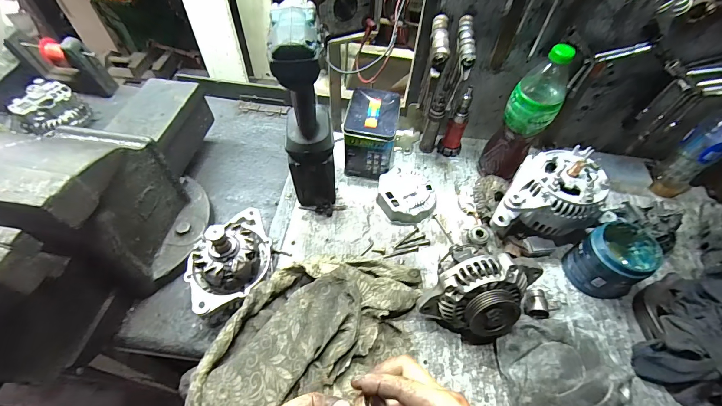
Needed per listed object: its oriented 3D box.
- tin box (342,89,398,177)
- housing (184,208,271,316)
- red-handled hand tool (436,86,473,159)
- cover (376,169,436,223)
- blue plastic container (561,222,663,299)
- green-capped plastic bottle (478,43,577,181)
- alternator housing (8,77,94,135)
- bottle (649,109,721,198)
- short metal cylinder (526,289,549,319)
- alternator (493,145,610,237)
[{"bbox_3d":[0.021,-0.136,0.648,0.094,0.127,0.133,8,54,2],"label":"tin box"},{"bbox_3d":[-0.206,0.073,0.497,0.132,0.114,0.130,-24,60,-20],"label":"housing"},{"bbox_3d":[0.195,-0.156,0.657,0.043,0.149,0.033,26,57,14],"label":"red-handled hand tool"},{"bbox_3d":[0.087,-0.016,0.621,0.106,0.035,0.106,-24,60,-20],"label":"cover"},{"bbox_3d":[0.397,0.093,0.521,0.091,0.097,0.092,2,54,-3],"label":"blue plastic container"},{"bbox_3d":[0.285,-0.148,0.566,0.075,0.248,0.070,30,58,17],"label":"green-capped plastic bottle"},{"bbox_3d":[-0.676,-0.205,0.713,0.116,0.066,0.118,35,59,19],"label":"alternator housing"},{"bbox_3d":[0.622,-0.095,0.597,0.060,0.205,0.067,-20,58,-17],"label":"bottle"},{"bbox_3d":[0.276,0.156,0.511,0.033,0.024,0.049,12,55,5],"label":"short metal cylinder"},{"bbox_3d":[0.310,-0.020,0.546,0.158,0.103,0.113,6,54,0],"label":"alternator"}]

